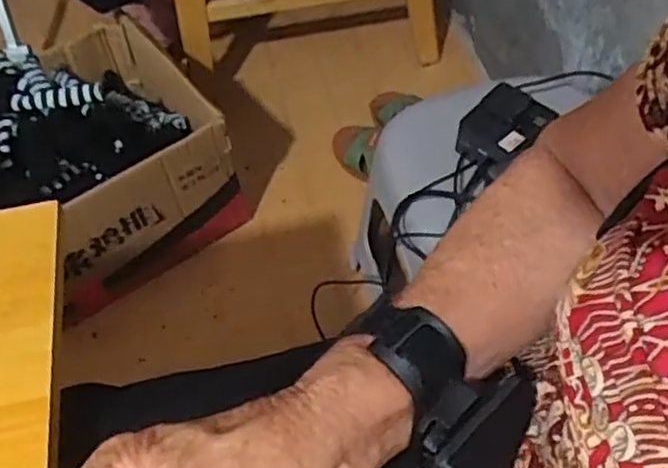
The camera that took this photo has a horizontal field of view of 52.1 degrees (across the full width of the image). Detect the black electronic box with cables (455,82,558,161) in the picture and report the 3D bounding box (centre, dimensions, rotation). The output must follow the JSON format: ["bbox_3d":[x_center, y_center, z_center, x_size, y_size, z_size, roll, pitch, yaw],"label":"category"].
[{"bbox_3d":[0.172,-0.107,0.695,0.078,0.045,0.066,-33,57,-21],"label":"black electronic box with cables"}]

